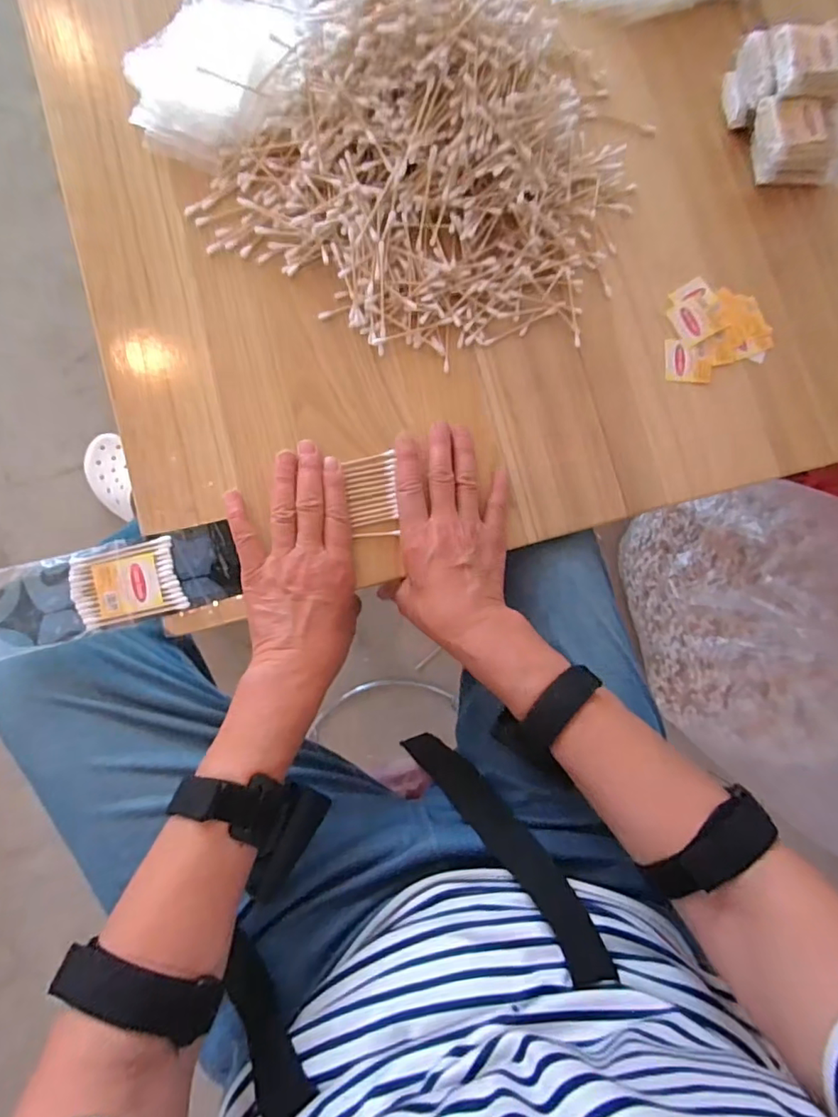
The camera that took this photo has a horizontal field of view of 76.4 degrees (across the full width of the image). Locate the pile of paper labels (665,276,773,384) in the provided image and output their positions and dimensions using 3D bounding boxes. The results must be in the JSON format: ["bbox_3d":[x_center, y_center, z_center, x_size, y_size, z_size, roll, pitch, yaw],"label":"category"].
[{"bbox_3d":[0.275,-0.204,0.485,0.098,0.007,0.094,6,84,-6],"label":"pile of paper labels"}]

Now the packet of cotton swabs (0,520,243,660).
[{"bbox_3d":[-0.225,0.019,0.397,0.171,0.011,0.062,-15,87,-7],"label":"packet of cotton swabs"}]

